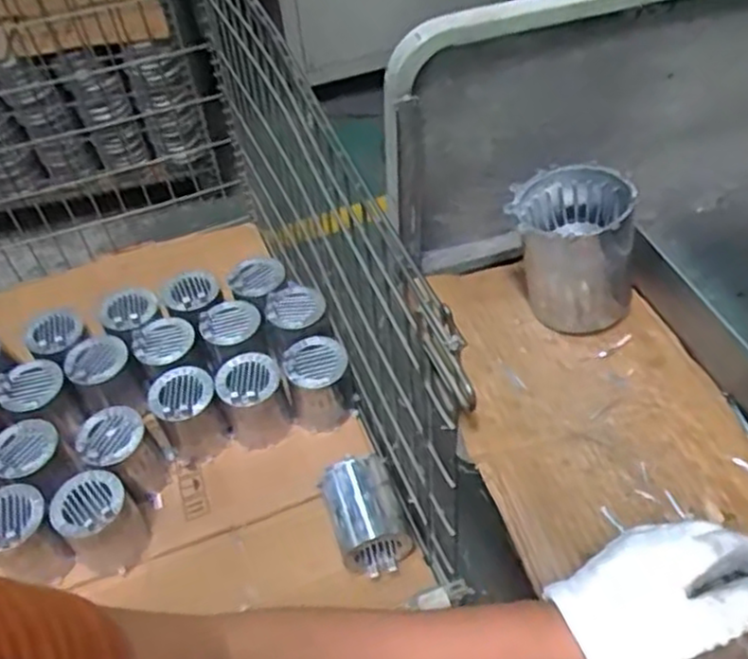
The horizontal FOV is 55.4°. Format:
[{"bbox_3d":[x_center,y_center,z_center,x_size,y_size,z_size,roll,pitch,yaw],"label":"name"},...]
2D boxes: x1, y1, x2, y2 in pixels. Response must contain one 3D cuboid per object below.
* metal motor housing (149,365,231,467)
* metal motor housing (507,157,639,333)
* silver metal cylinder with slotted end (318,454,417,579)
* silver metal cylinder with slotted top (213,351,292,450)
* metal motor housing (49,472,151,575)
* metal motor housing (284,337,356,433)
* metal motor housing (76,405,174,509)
[{"bbox_3d":[-0.260,0.120,1.010,0.087,0.119,0.090,-25,52,-15],"label":"metal motor housing"},{"bbox_3d":[0.169,-0.067,0.609,0.108,0.116,0.093,15,53,18],"label":"metal motor housing"},{"bbox_3d":[-0.010,0.230,0.894,0.091,0.090,0.132,-19,51,-11],"label":"silver metal cylinder with slotted end"},{"bbox_3d":[-0.170,0.102,1.016,0.087,0.120,0.092,-16,50,-8],"label":"silver metal cylinder with slotted top"},{"bbox_3d":[-0.348,0.245,0.910,0.082,0.121,0.081,-24,52,-14],"label":"metal motor housing"},{"bbox_3d":[-0.077,0.082,1.027,0.087,0.118,0.094,-3,49,3],"label":"metal motor housing"},{"bbox_3d":[-0.338,0.177,0.975,0.105,0.114,0.089,33,60,28],"label":"metal motor housing"}]

